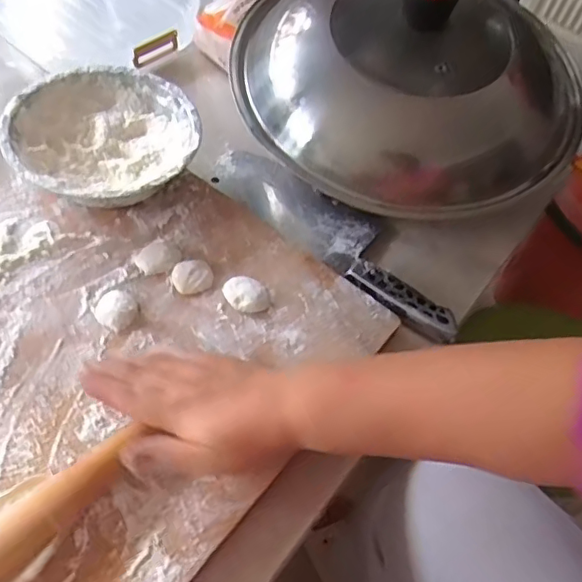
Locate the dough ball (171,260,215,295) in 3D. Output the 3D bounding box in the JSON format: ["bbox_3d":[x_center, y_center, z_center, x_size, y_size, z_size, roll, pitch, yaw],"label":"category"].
[{"bbox_3d":[-0.082,-0.012,0.475,0.033,0.011,0.027,-18,61,-20],"label":"dough ball"}]

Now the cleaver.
[{"bbox_3d":[0.040,-0.058,0.549,0.289,0.021,0.076,38,59,16],"label":"cleaver"}]

